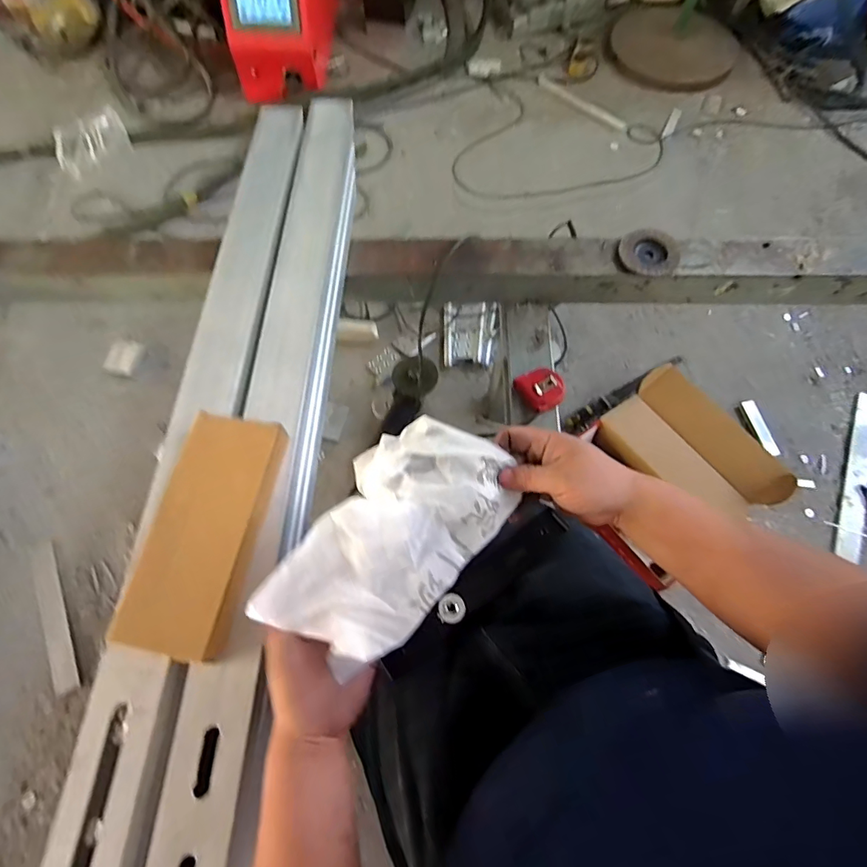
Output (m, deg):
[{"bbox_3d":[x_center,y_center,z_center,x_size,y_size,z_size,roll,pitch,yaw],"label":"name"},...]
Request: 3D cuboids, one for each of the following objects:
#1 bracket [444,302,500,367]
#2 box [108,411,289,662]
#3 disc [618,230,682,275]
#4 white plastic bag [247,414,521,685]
[{"bbox_3d":[0.100,-0.260,1.179,0.135,0.028,0.171,1,70,1],"label":"bracket"},{"bbox_3d":[-0.240,0.099,0.485,0.105,0.042,0.249,10,70,4],"label":"box"},{"bbox_3d":[0.354,-0.300,0.744,0.091,0.019,0.096,0,70,0],"label":"disc"},{"bbox_3d":[-0.034,0.082,0.391,0.130,0.037,0.224,39,75,13],"label":"white plastic bag"}]

